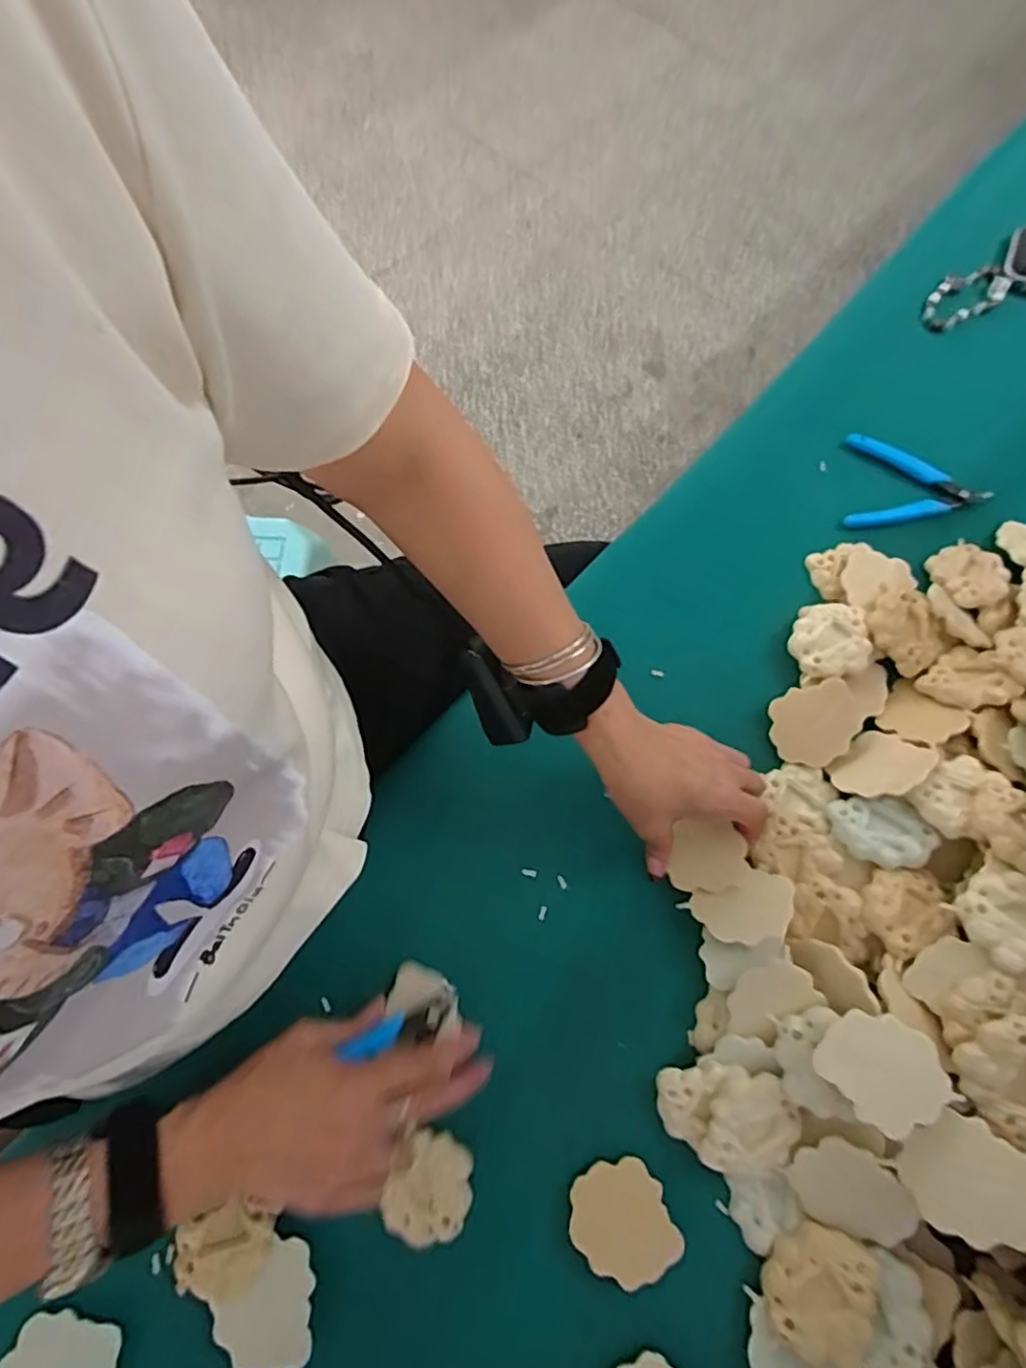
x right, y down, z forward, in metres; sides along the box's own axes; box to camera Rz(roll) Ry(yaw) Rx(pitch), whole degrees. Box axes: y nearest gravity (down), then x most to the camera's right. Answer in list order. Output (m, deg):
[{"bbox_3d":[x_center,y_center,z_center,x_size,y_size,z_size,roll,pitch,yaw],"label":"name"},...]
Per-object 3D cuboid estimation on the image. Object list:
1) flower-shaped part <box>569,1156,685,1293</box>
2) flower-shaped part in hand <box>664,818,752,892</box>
[{"bbox_3d":[0.065,0.322,0.390,0.057,0.004,0.060,2,63,-4],"label":"flower-shaped part"},{"bbox_3d":[0.136,0.121,0.451,0.050,0.010,0.043,-3,69,16],"label":"flower-shaped part in hand"}]

